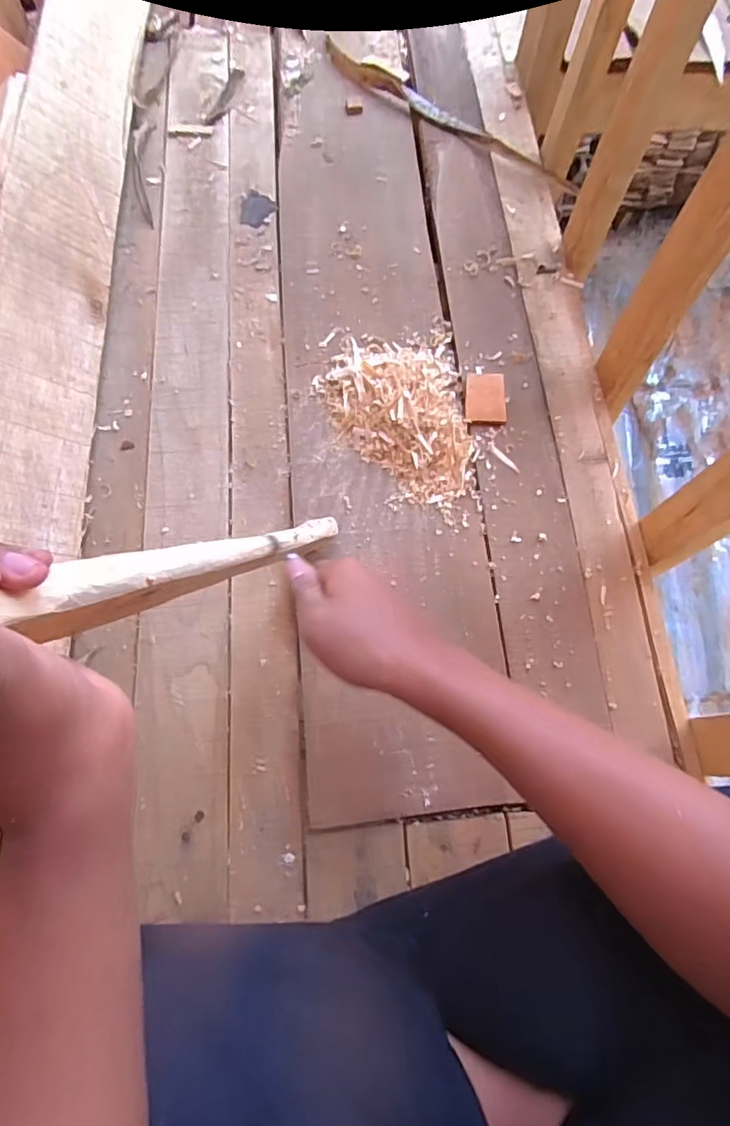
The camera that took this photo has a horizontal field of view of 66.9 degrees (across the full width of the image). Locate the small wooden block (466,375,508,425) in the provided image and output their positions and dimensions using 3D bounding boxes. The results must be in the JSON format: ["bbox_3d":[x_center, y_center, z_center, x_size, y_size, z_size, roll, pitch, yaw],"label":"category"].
[{"bbox_3d":[0.136,-0.186,0.621,0.045,0.010,0.066,4,71,-1],"label":"small wooden block"}]

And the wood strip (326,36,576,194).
[{"bbox_3d":[0.109,-0.634,0.779,0.438,0.015,0.042,38,74,11],"label":"wood strip"}]

